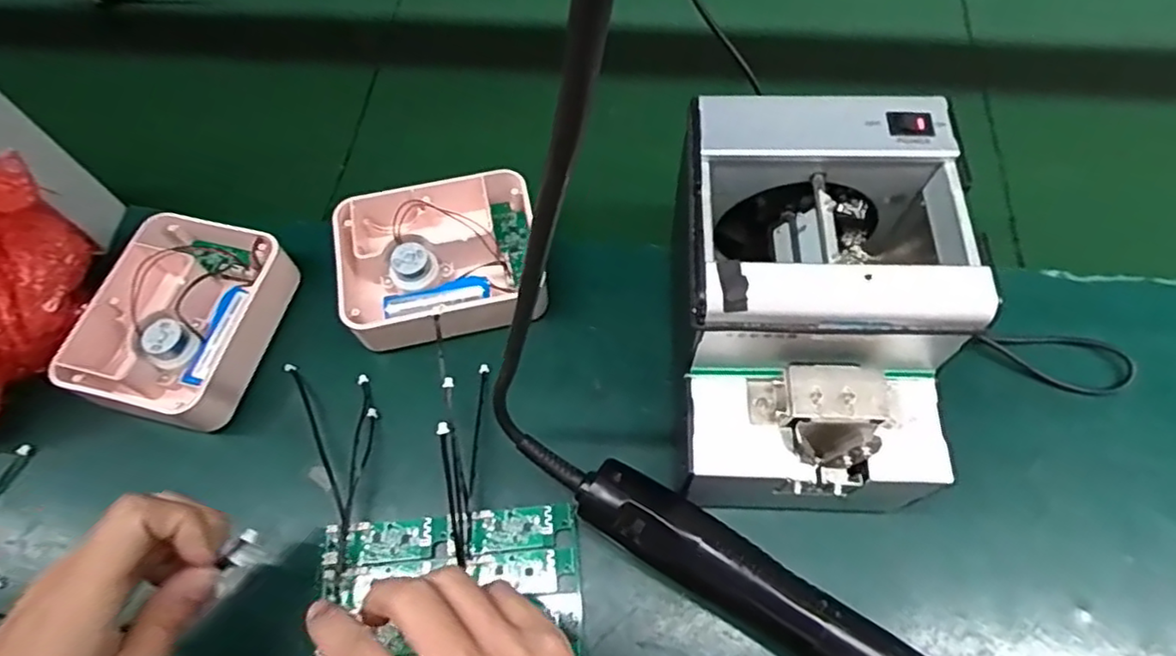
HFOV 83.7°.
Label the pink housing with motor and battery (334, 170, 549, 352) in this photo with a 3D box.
[{"bbox_3d":[-0.095,-0.045,0.434,0.131,0.041,0.113,-15,64,-4],"label":"pink housing with motor and battery"}]

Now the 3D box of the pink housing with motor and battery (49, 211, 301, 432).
[{"bbox_3d":[-0.256,-0.013,0.426,0.102,0.043,0.147,14,65,9],"label":"pink housing with motor and battery"}]

